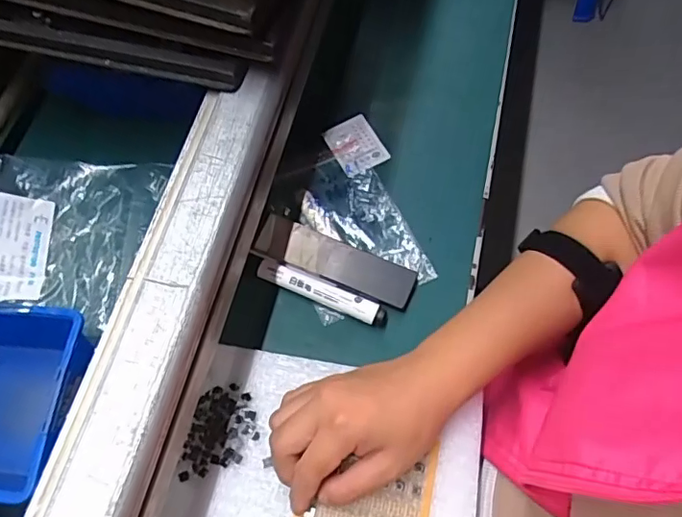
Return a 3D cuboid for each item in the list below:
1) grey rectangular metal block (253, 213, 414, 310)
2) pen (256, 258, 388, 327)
[{"bbox_3d":[-0.006,0.000,0.423,0.129,0.010,0.036,20,68,10],"label":"grey rectangular metal block"},{"bbox_3d":[-0.015,0.025,0.411,0.104,0.011,0.017,20,68,10],"label":"pen"}]

